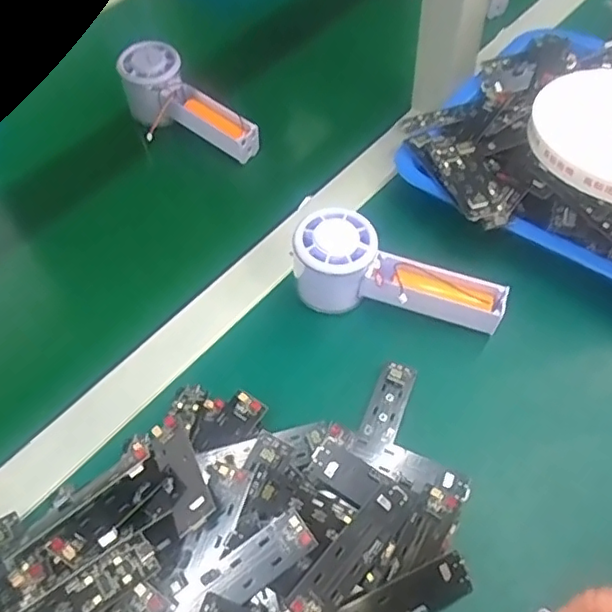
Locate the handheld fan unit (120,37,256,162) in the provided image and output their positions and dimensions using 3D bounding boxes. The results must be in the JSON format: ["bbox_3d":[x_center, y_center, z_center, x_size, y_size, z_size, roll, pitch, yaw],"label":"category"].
[{"bbox_3d":[-0.110,-0.185,0.566,0.157,0.062,0.054,35,63,11],"label":"handheld fan unit"}]

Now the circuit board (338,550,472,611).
[{"bbox_3d":[0.055,0.158,0.327,0.074,0.005,0.023,-20,74,-14],"label":"circuit board"}]

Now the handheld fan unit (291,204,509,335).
[{"bbox_3d":[0.065,-0.025,0.426,0.145,0.051,0.058,9,56,10],"label":"handheld fan unit"}]

